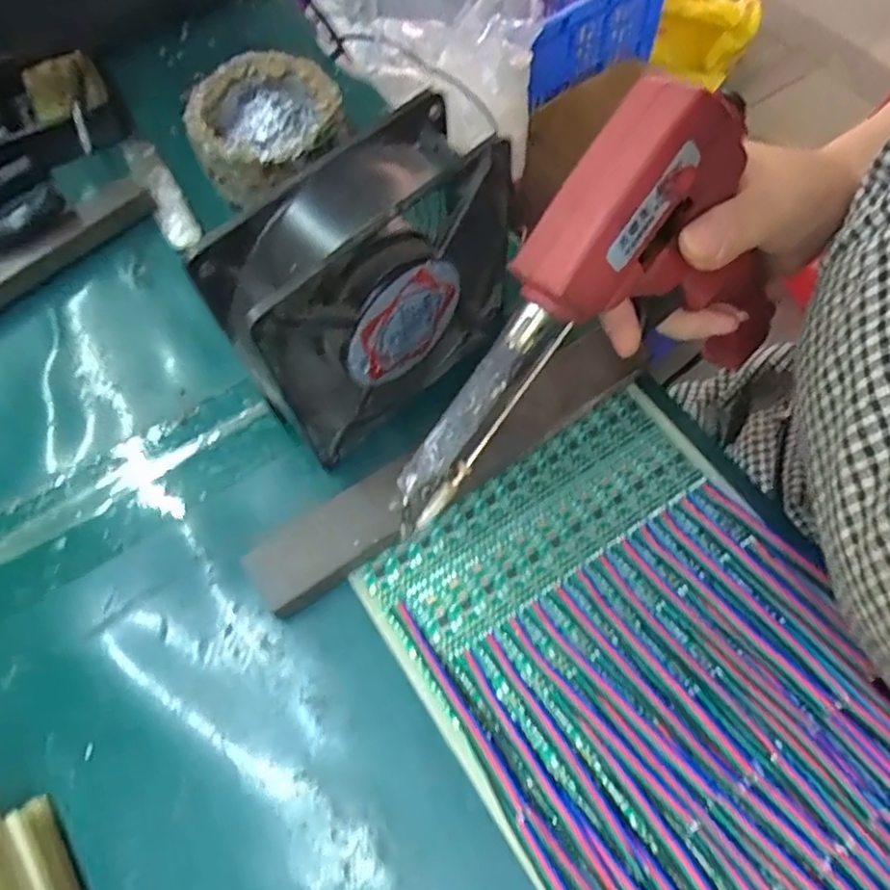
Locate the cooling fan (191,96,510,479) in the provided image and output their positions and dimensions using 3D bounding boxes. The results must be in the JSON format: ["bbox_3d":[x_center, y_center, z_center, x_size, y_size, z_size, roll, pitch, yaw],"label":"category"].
[{"bbox_3d":[-0.027,-0.061,0.275,0.126,0.122,0.038,-41,69,-16],"label":"cooling fan"}]

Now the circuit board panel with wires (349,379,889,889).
[{"bbox_3d":[0.103,0.112,0.247,0.164,0.023,0.274,-32,67,-12],"label":"circuit board panel with wires"}]

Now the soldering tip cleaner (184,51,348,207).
[{"bbox_3d":[-0.102,-0.182,0.383,0.084,0.047,0.078,-1,64,2],"label":"soldering tip cleaner"}]

